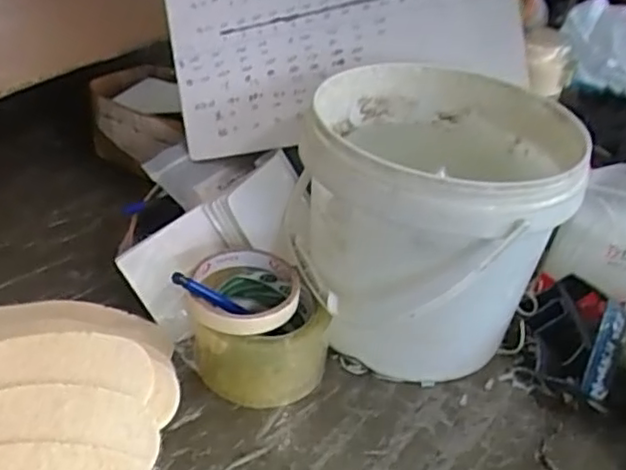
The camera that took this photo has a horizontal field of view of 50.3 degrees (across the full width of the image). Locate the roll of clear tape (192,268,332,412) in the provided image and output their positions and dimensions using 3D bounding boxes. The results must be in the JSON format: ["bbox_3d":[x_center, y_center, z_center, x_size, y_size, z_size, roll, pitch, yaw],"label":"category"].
[{"bbox_3d":[-0.043,0.076,0.530,0.111,0.070,0.093,13,35,9],"label":"roll of clear tape"}]

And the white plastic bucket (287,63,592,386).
[{"bbox_3d":[0.087,-0.007,0.557,0.210,0.200,0.207,5,35,-3],"label":"white plastic bucket"}]

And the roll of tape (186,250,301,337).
[{"bbox_3d":[-0.052,0.042,0.511,0.082,0.019,0.081,4,36,-3],"label":"roll of tape"}]

